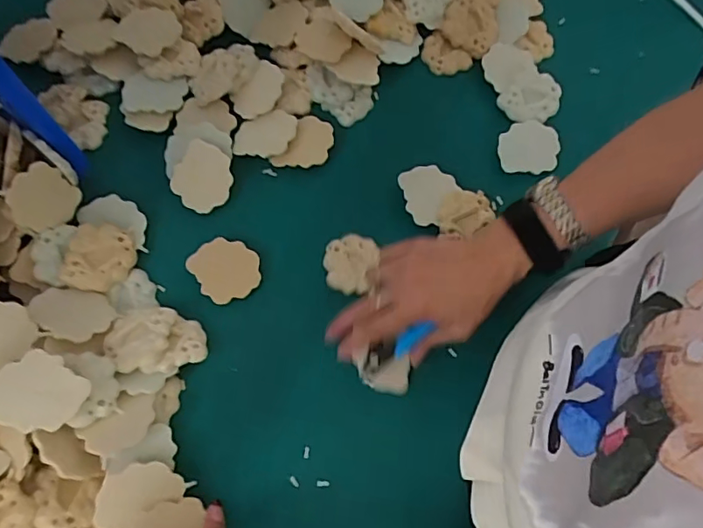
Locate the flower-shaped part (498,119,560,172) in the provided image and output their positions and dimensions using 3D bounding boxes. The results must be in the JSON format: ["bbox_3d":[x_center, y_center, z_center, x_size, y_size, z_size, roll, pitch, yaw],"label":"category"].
[{"bbox_3d":[0.182,-0.121,0.546,0.065,0.010,0.056,-4,74,-8],"label":"flower-shaped part"}]

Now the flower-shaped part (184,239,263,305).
[{"bbox_3d":[-0.117,0.005,0.496,0.057,0.004,0.060,0,79,1],"label":"flower-shaped part"}]

